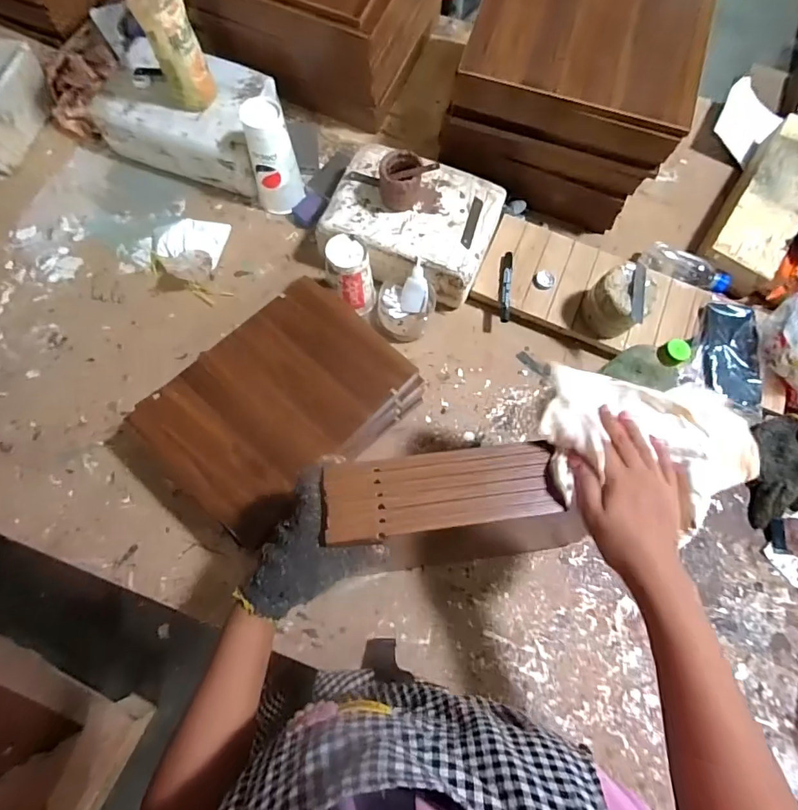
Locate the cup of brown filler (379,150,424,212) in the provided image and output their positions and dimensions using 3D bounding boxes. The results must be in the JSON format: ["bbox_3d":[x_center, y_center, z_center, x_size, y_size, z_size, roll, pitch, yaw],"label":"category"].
[{"bbox_3d":[0.002,-0.341,0.704,0.061,0.067,0.069,9,72,1],"label":"cup of brown filler"}]

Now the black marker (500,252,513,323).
[{"bbox_3d":[0.179,-0.197,0.757,0.016,0.016,0.127,8,72,0],"label":"black marker"}]

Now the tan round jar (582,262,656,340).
[{"bbox_3d":[0.343,-0.161,0.724,0.081,0.089,0.075,1,72,-2],"label":"tan round jar"}]

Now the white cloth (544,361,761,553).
[{"bbox_3d":[0.258,0.039,0.463,0.233,0.060,0.155,11,72,1],"label":"white cloth"}]

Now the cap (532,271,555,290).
[{"bbox_3d":[0.244,-0.211,0.773,0.039,0.004,0.034,-41,78,-14],"label":"cap"}]

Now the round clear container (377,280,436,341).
[{"bbox_3d":[0.004,-0.153,0.748,0.088,0.061,0.093,1,72,-2],"label":"round clear container"}]

